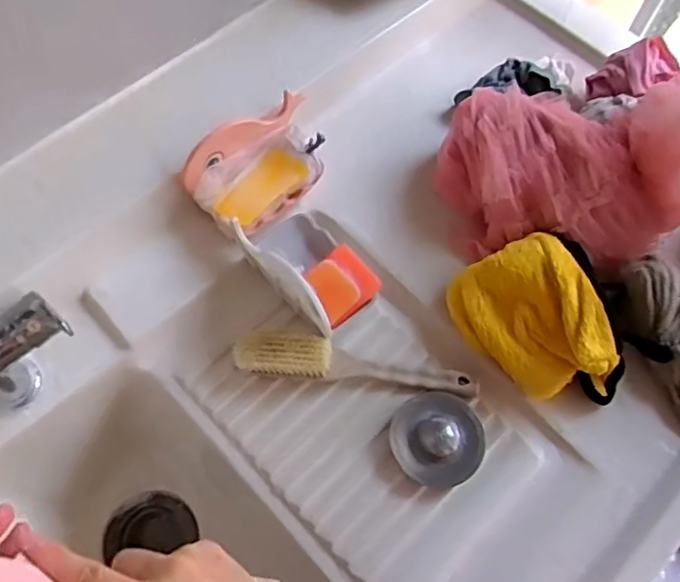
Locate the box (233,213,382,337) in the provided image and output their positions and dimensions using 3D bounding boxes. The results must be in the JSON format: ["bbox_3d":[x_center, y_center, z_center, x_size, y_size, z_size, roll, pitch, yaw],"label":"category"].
[{"bbox_3d":[-0.029,-0.031,0.600,0.084,0.075,0.139,-35,71,-17],"label":"box"}]

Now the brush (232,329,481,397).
[{"bbox_3d":[0.014,0.067,0.578,0.229,0.027,0.039,7,65,0],"label":"brush"}]

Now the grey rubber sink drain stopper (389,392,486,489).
[{"bbox_3d":[0.089,0.133,0.553,0.082,0.016,0.081,1,65,-2],"label":"grey rubber sink drain stopper"}]

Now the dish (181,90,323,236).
[{"bbox_3d":[-0.080,-0.126,0.630,0.152,0.060,0.093,-36,71,-18],"label":"dish"}]

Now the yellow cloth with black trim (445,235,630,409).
[{"bbox_3d":[0.194,0.025,0.565,0.120,0.086,0.162,-30,70,-16],"label":"yellow cloth with black trim"}]

